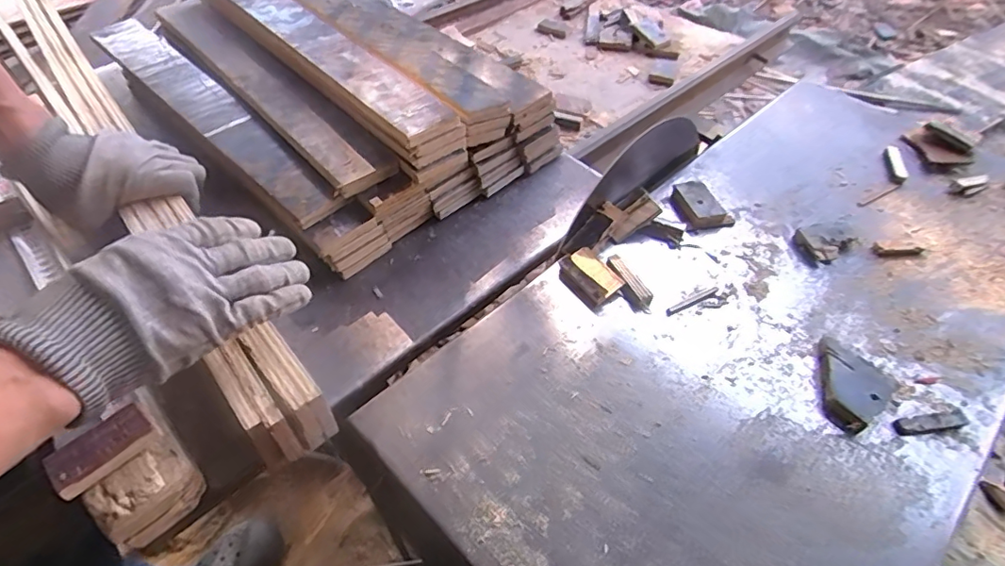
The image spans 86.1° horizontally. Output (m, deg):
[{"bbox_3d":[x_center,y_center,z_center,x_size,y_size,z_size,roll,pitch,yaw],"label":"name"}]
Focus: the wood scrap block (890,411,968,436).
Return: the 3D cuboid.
[{"bbox_3d":[0.363,0.119,0.455,0.065,0.004,0.015,-7,50,-8],"label":"wood scrap block"}]

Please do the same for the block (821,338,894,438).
[{"bbox_3d":[0.299,0.090,0.472,0.068,0.015,0.065,-33,58,-26],"label":"block"}]

